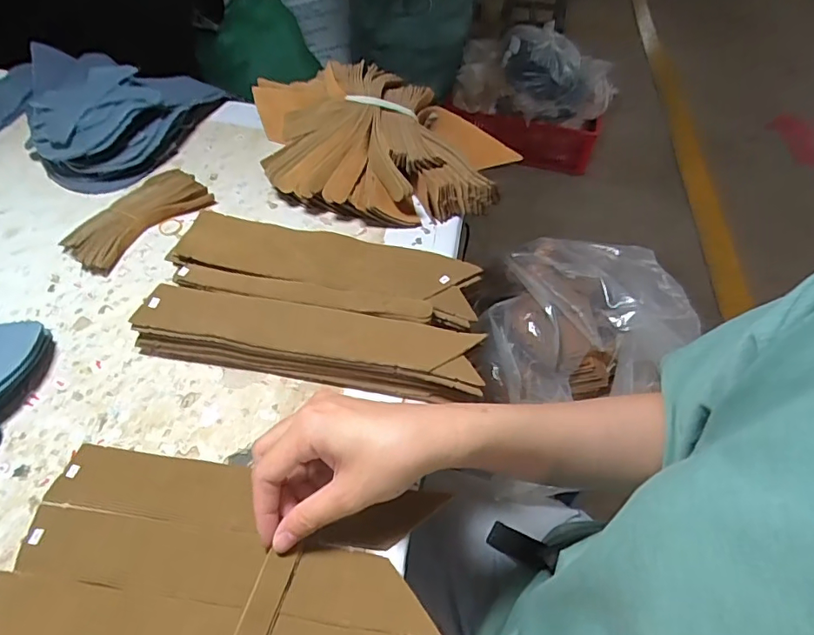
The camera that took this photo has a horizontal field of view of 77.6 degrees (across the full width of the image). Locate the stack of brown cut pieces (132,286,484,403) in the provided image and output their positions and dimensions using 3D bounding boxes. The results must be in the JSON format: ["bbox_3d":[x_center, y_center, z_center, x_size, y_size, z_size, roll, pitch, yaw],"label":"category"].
[{"bbox_3d":[-0.070,0.019,0.372,0.242,0.038,0.046,9,51,4],"label":"stack of brown cut pieces"}]

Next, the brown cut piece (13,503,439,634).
[{"bbox_3d":[-0.104,0.142,0.290,0.233,0.004,0.039,8,51,3],"label":"brown cut piece"}]

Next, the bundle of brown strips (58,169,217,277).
[{"bbox_3d":[-0.241,-0.090,0.457,0.054,0.018,0.128,29,55,19],"label":"bundle of brown strips"}]

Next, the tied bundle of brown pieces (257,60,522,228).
[{"bbox_3d":[-0.026,-0.192,0.516,0.241,0.067,0.215,-7,52,-9],"label":"tied bundle of brown pieces"}]

